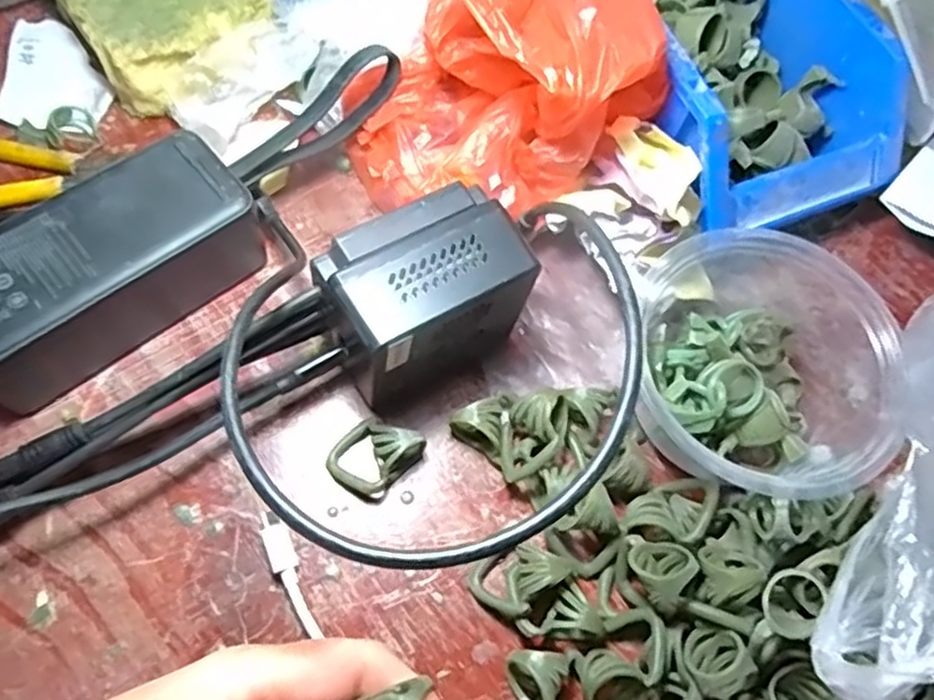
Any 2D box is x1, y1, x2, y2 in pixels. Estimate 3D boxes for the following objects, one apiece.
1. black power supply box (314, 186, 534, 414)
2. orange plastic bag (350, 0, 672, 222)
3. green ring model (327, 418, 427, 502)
[{"bbox_3d":[-0.018,-0.020,0.299,0.077,0.072,0.050,-26,71,-16],"label":"black power supply box"},{"bbox_3d":[0.019,-0.131,0.317,0.124,0.112,0.112,-32,73,-18],"label":"orange plastic bag"},{"bbox_3d":[-0.040,0.044,0.299,0.031,0.022,0.033,34,67,9],"label":"green ring model"}]

